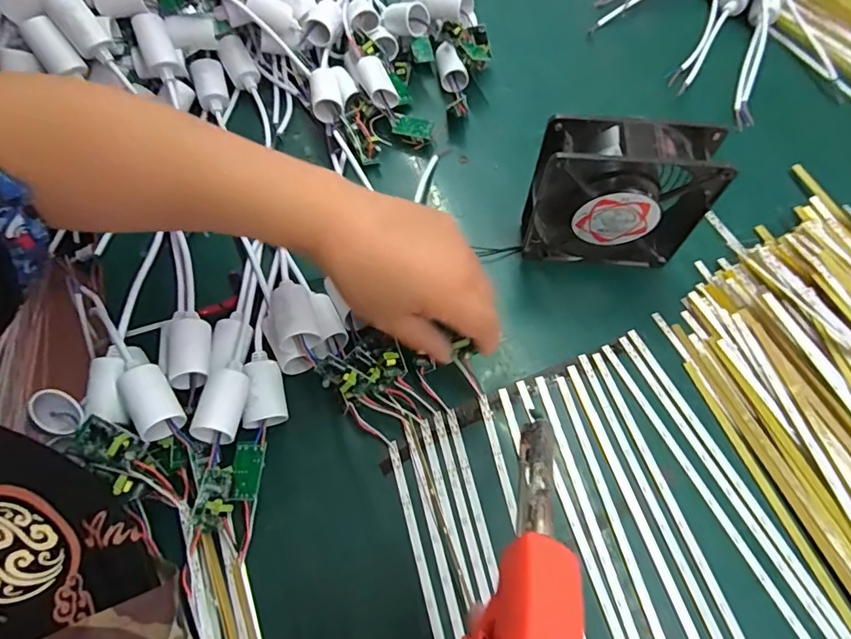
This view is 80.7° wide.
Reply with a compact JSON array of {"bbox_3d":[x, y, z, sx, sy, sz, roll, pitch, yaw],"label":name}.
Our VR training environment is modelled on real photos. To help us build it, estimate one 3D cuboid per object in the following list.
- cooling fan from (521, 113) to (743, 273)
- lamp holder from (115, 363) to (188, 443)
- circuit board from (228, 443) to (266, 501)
[{"bbox_3d":[0.140,-0.088,0.375,0.122,0.122,0.039,5,65,3],"label":"cooling fan"},{"bbox_3d":[-0.175,0.050,0.322,0.027,0.027,0.045,-27,66,-13],"label":"lamp holder"},{"bbox_3d":[-0.120,0.102,0.337,0.019,0.004,0.037,5,59,-5],"label":"circuit board"}]

